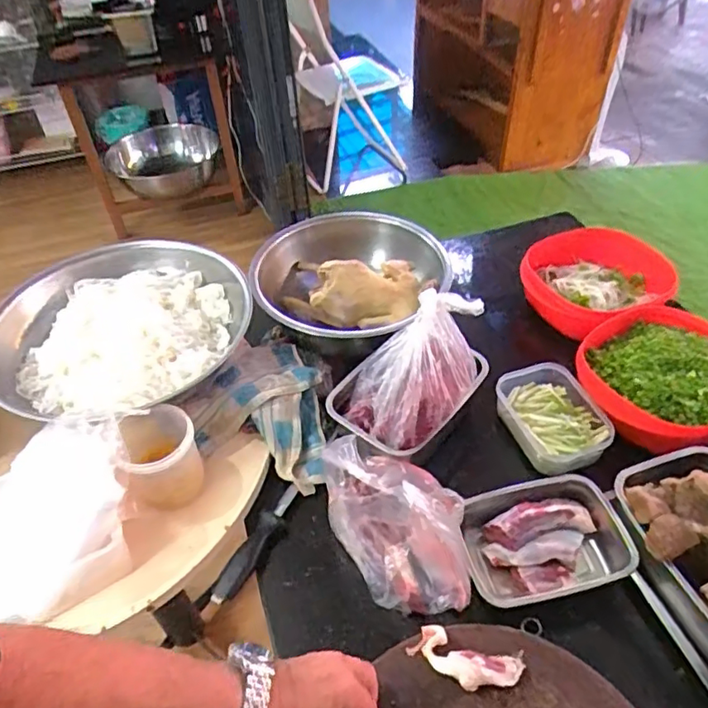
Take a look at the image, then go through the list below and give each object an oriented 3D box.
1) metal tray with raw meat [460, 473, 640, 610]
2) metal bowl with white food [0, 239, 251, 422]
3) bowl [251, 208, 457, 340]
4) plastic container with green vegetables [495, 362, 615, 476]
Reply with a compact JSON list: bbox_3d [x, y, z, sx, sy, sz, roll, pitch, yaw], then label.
[{"bbox_3d":[0.218,0.221,0.667,0.192,0.057,0.133,-12,45,-8],"label":"metal tray with raw meat"},{"bbox_3d":[-0.323,-0.041,0.814,0.297,0.079,0.362,7,46,11],"label":"metal bowl with white food"},{"bbox_3d":[0.000,-0.102,0.940,0.294,0.120,0.295,-2,45,2],"label":"bowl"},{"bbox_3d":[0.268,0.091,0.788,0.114,0.046,0.156,-16,46,-12],"label":"plastic container with green vegetables"}]

